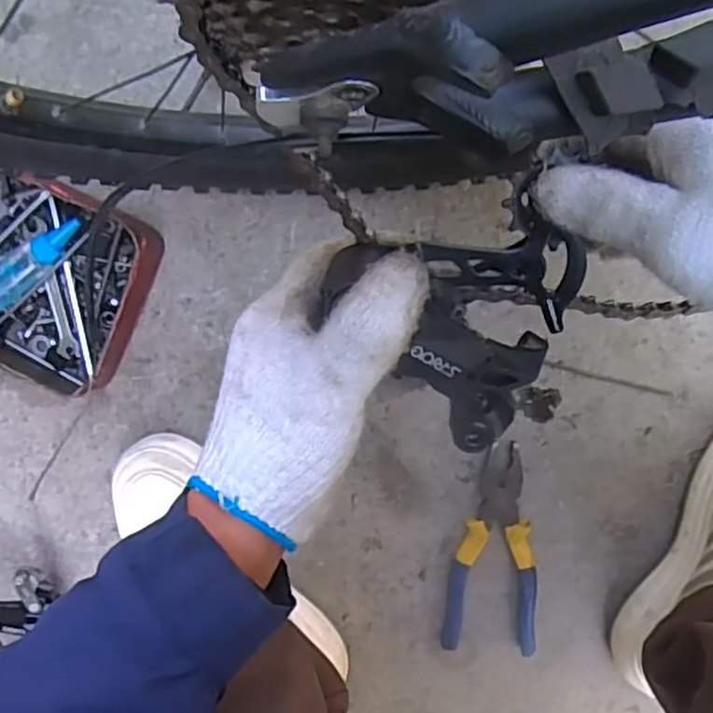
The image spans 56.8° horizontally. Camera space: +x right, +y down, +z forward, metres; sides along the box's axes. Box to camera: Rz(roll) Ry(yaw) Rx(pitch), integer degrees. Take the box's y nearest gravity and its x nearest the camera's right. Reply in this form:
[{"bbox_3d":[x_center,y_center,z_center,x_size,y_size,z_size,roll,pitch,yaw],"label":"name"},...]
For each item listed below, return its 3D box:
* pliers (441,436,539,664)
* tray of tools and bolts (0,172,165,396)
[{"bbox_3d":[0.126,0.170,0.580,0.080,0.019,0.186,6,98,4],"label":"pliers"},{"bbox_3d":[-0.264,-0.064,0.554,0.163,0.043,0.160,23,99,1],"label":"tray of tools and bolts"}]

